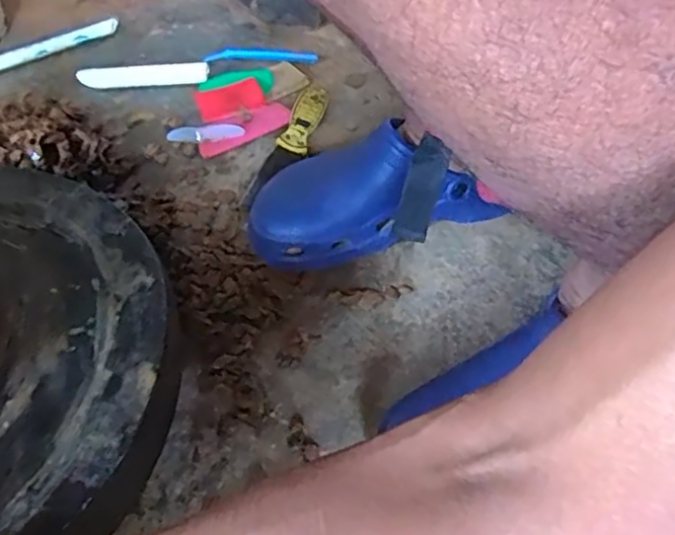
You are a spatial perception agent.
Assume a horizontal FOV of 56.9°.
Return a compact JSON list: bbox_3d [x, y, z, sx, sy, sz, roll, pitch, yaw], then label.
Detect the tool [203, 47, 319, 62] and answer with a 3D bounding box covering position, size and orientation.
[{"bbox_3d":[-0.093,-0.256,0.765,0.135,0.017,0.024,0,48,1],"label":"tool"}]

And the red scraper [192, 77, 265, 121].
[{"bbox_3d":[-0.121,-0.191,0.699,0.074,0.012,0.052,-20,51,-16],"label":"red scraper"}]

